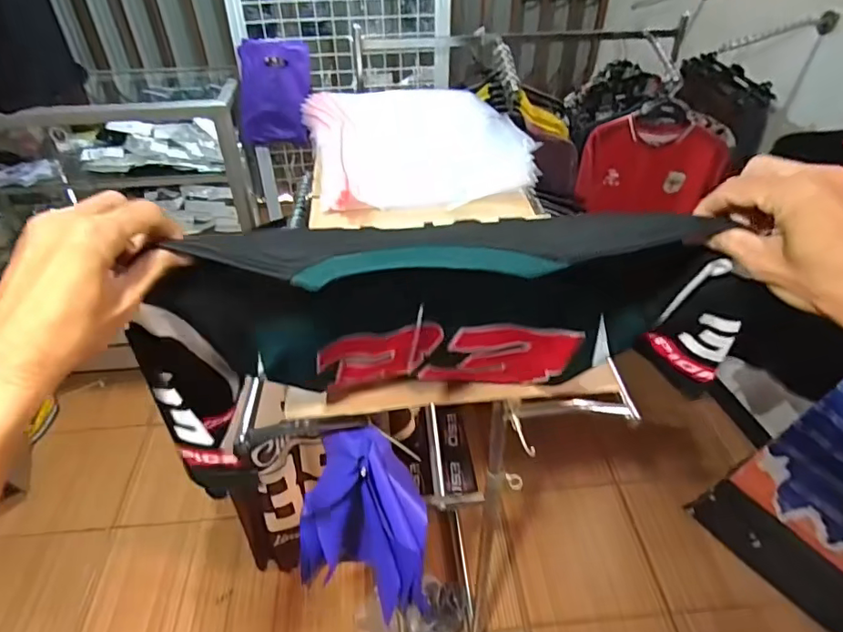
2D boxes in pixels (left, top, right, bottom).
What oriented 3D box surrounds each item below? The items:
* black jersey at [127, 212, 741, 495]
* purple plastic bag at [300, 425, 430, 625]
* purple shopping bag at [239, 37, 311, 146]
[{"bbox_3d":[0.021,0.004,0.507,0.471,0.265,0.162,-6,41,-6],"label":"black jersey"},{"bbox_3d":[-0.087,0.309,0.813,0.181,0.276,0.138,-1,41,0],"label":"purple plastic bag"},{"bbox_3d":[-0.425,-0.647,1.583,0.194,0.280,0.019,-1,32,-16],"label":"purple shopping bag"}]

